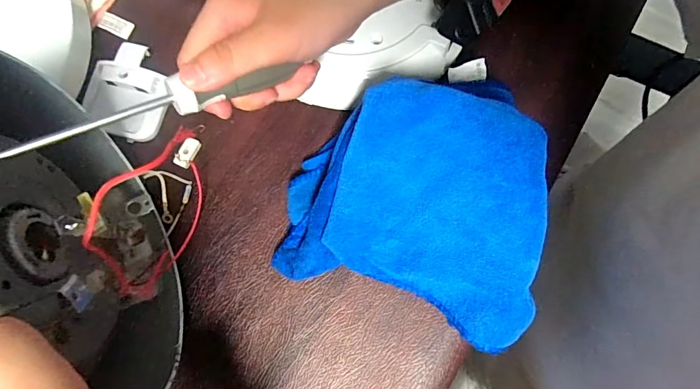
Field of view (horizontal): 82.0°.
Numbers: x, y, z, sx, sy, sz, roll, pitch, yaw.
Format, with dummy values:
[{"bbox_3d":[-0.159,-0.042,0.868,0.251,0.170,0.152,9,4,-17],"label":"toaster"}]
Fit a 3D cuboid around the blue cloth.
[{"bbox_3d":[0.040,0.004,0.284,0.164,0.092,0.154,17,80,5],"label":"blue cloth"}]

